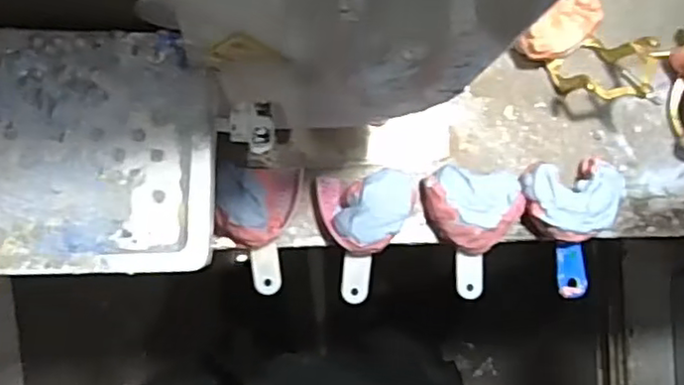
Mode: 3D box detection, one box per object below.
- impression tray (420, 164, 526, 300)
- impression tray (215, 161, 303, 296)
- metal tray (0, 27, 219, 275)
[{"bbox_3d":[0.098,0.031,0.500,0.075,0.027,0.096,8,87,-6],"label":"impression tray"},{"bbox_3d":[-0.063,0.027,0.485,0.061,0.026,0.093,4,87,-6],"label":"impression tray"},{"bbox_3d":[-0.127,-0.020,0.316,0.127,0.010,0.116,1,88,-6],"label":"metal tray"}]

